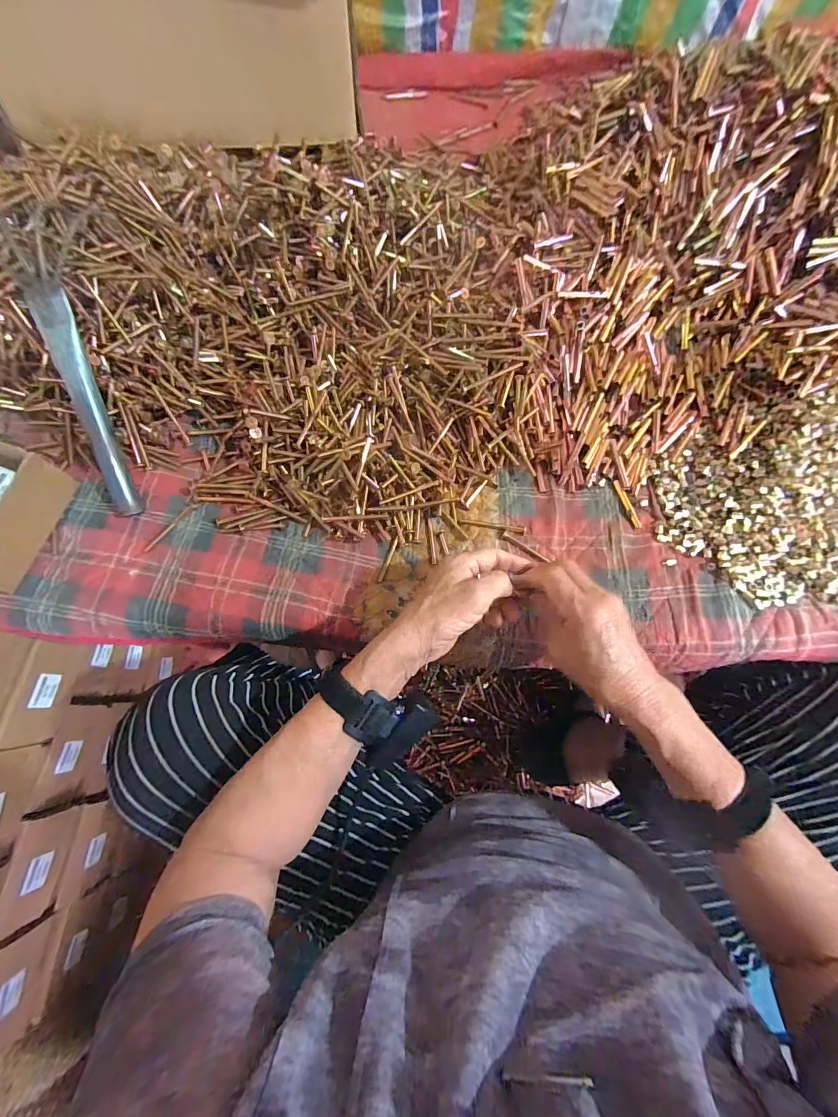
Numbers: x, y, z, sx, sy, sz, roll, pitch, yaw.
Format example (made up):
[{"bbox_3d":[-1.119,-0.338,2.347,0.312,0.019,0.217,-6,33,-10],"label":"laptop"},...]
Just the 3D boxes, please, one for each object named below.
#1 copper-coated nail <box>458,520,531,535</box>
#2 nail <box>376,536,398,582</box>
[{"bbox_3d":[0.082,-0.035,0.429,0.077,0.007,0.009,8,76,1],"label":"copper-coated nail"},{"bbox_3d":[-0.033,0.000,0.422,0.006,0.006,0.052,19,78,6],"label":"nail"}]

